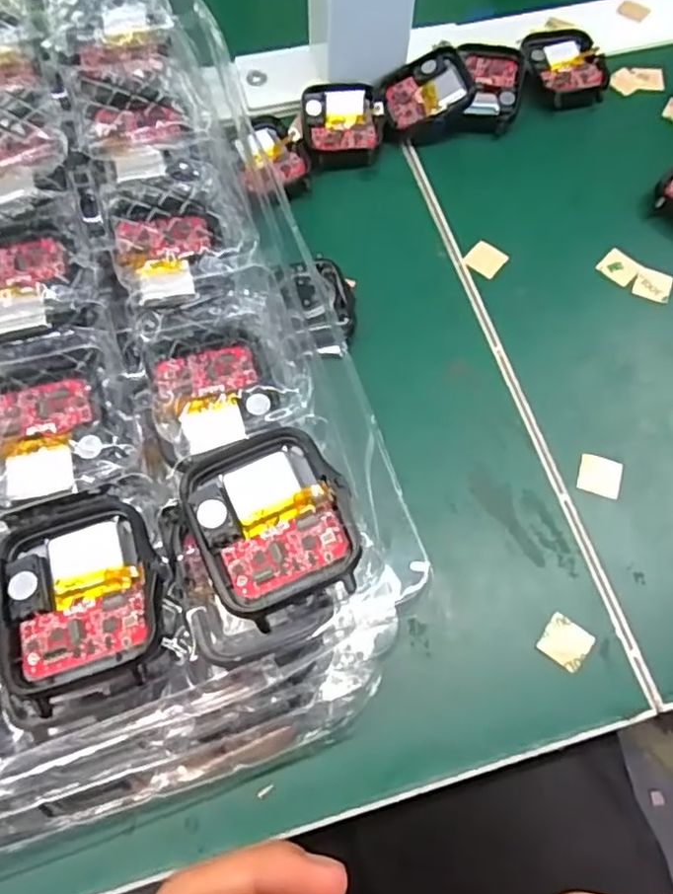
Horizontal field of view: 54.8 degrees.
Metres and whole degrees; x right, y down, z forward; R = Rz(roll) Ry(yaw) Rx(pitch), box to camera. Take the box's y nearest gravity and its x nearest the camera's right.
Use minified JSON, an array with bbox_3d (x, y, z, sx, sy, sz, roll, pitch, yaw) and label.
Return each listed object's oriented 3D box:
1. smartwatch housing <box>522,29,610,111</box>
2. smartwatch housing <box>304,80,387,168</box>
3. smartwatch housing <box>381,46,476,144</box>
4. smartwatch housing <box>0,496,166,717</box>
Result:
[{"bbox_3d":[0.115,-0.192,0.329,0.036,0.008,0.048,-13,68,-7],"label":"smartwatch housing"},{"bbox_3d":[0.003,-0.153,0.309,0.037,0.009,0.046,1,67,-1],"label":"smartwatch housing"},{"bbox_3d":[0.043,-0.169,0.314,0.041,0.012,0.038,-15,71,13],"label":"smartwatch housing"},{"bbox_3d":[-0.063,0.036,0.162,0.038,0.011,0.047,-18,69,-7],"label":"smartwatch housing"}]

